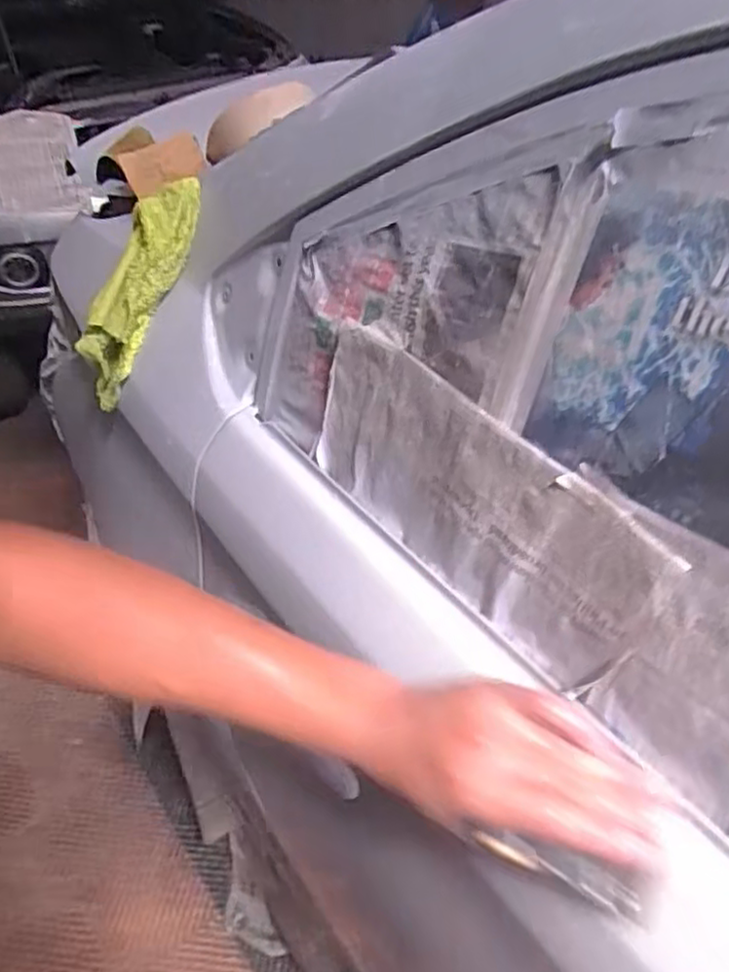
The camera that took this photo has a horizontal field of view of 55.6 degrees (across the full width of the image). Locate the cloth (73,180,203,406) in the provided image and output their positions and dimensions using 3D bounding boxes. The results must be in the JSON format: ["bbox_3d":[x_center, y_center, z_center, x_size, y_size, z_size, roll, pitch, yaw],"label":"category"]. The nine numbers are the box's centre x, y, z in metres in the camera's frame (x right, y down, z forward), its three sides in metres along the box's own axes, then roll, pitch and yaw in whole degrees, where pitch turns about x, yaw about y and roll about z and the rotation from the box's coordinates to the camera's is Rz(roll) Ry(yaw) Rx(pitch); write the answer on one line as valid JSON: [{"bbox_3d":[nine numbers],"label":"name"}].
[{"bbox_3d":[-0.276,-0.226,0.818,0.068,0.289,0.075,19,26,-32],"label":"cloth"}]

